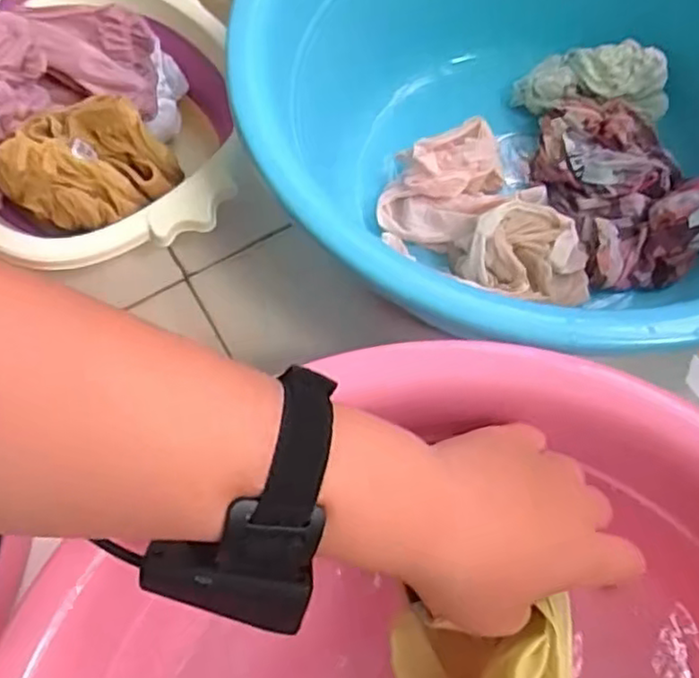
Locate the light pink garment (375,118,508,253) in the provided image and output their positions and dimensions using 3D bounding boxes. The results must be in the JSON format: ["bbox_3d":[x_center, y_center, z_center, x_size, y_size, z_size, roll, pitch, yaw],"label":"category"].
[{"bbox_3d":[0.083,-0.132,0.585,0.086,0.043,0.111,28,70,13],"label":"light pink garment"}]

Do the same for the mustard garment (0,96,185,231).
[{"bbox_3d":[-0.193,-0.129,0.516,0.117,0.069,0.071,-28,68,-10],"label":"mustard garment"}]

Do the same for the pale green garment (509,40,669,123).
[{"bbox_3d":[0.209,-0.220,0.609,0.128,0.056,0.047,4,65,18],"label":"pale green garment"}]

